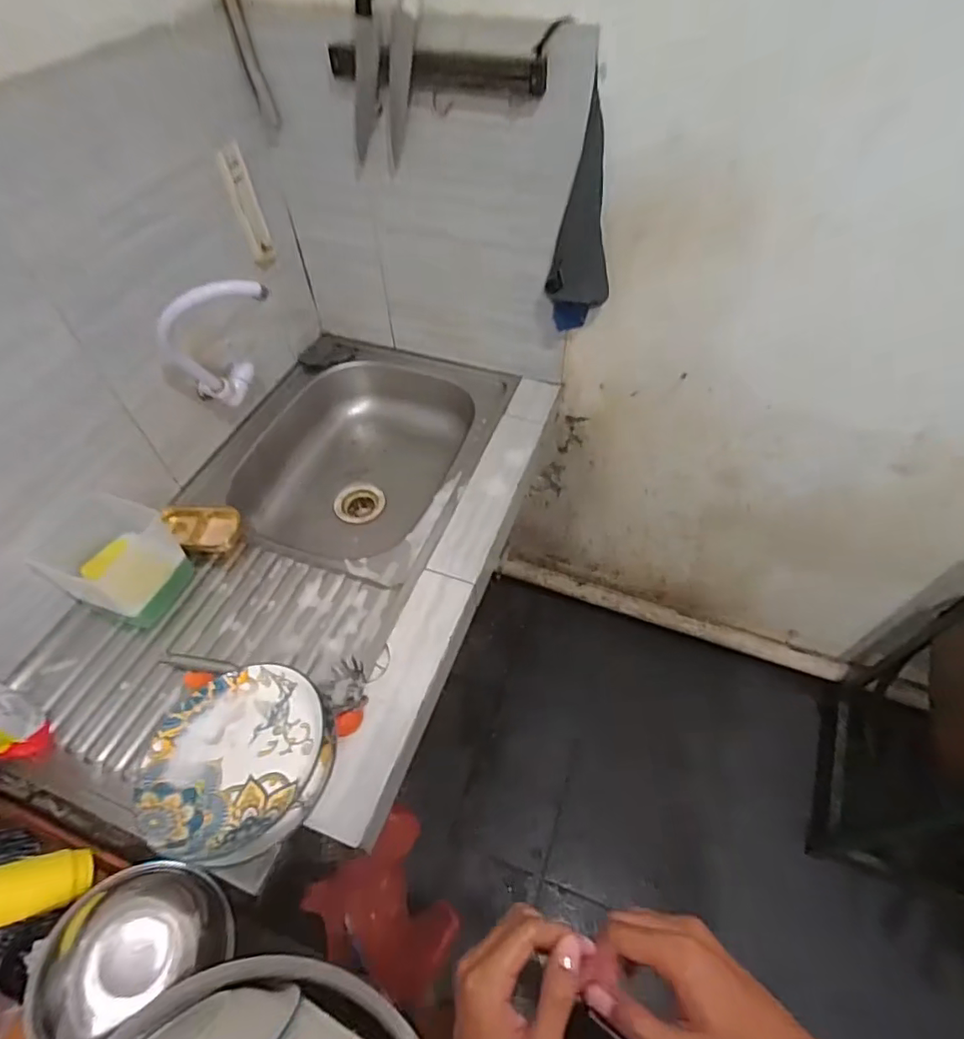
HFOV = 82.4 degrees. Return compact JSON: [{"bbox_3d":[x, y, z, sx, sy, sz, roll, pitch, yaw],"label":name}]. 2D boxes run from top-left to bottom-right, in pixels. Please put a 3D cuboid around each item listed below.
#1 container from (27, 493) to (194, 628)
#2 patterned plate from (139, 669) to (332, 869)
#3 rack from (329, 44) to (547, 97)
[{"bbox_3d":[-0.544,0.061,0.840,0.126,0.138,0.160,23,56,18],"label":"container"},{"bbox_3d":[-0.299,0.285,0.667,0.217,0.039,0.216,-1,52,1],"label":"patterned plate"},{"bbox_3d":[-0.069,-0.654,0.802,0.332,0.044,0.017,16,54,14],"label":"rack"}]

